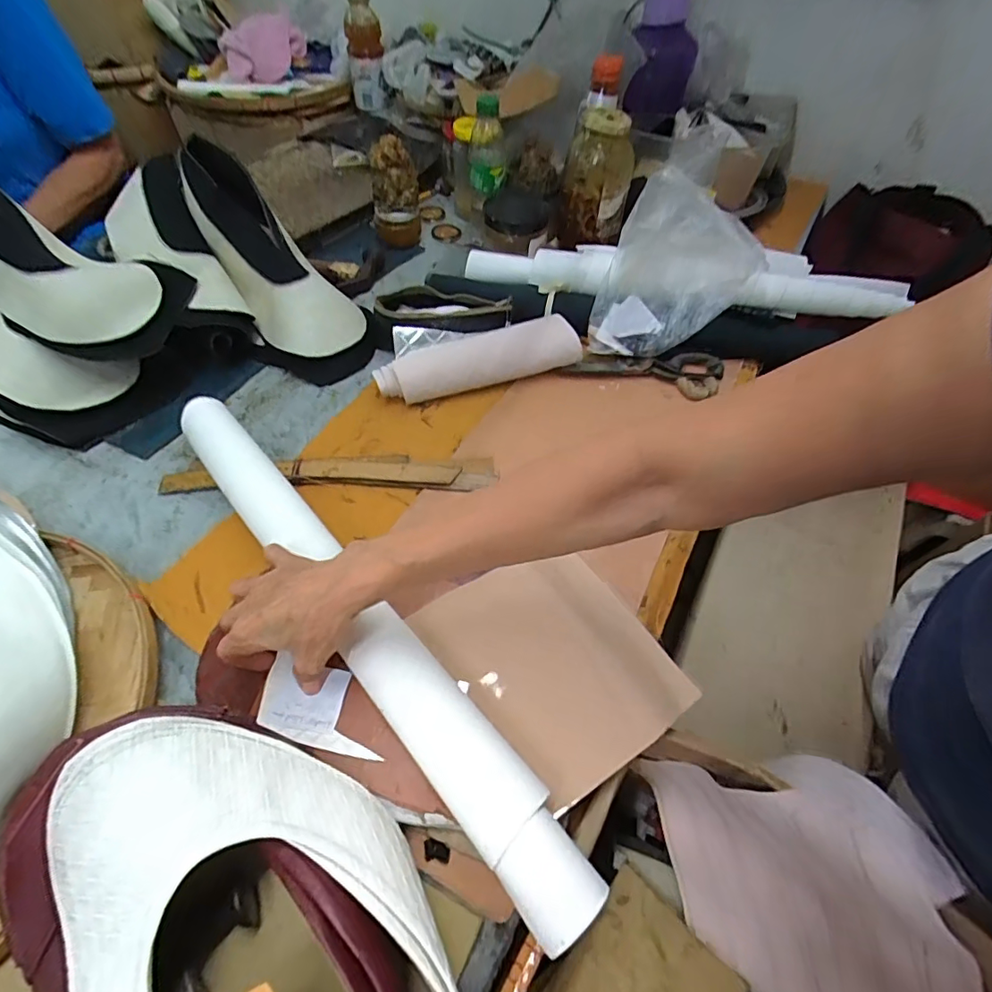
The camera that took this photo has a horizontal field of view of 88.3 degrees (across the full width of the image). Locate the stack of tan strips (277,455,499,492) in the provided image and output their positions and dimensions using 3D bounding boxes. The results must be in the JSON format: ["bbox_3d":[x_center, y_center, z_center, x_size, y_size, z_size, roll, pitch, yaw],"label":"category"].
[{"bbox_3d":[-0.112,-0.027,0.532,0.214,0.009,0.039,2,65,-4],"label":"stack of tan strips"}]

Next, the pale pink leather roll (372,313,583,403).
[{"bbox_3d":[-0.020,-0.161,0.607,0.240,0.049,0.057,-16,56,-12],"label":"pale pink leather roll"}]

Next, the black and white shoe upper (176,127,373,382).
[{"bbox_3d":[-0.258,-0.264,0.606,0.130,0.078,0.277,-44,109,-27],"label":"black and white shoe upper"}]

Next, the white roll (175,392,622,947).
[{"bbox_3d":[-0.121,0.086,0.407,0.057,0.053,0.514,-35,60,-23],"label":"white roll"}]

